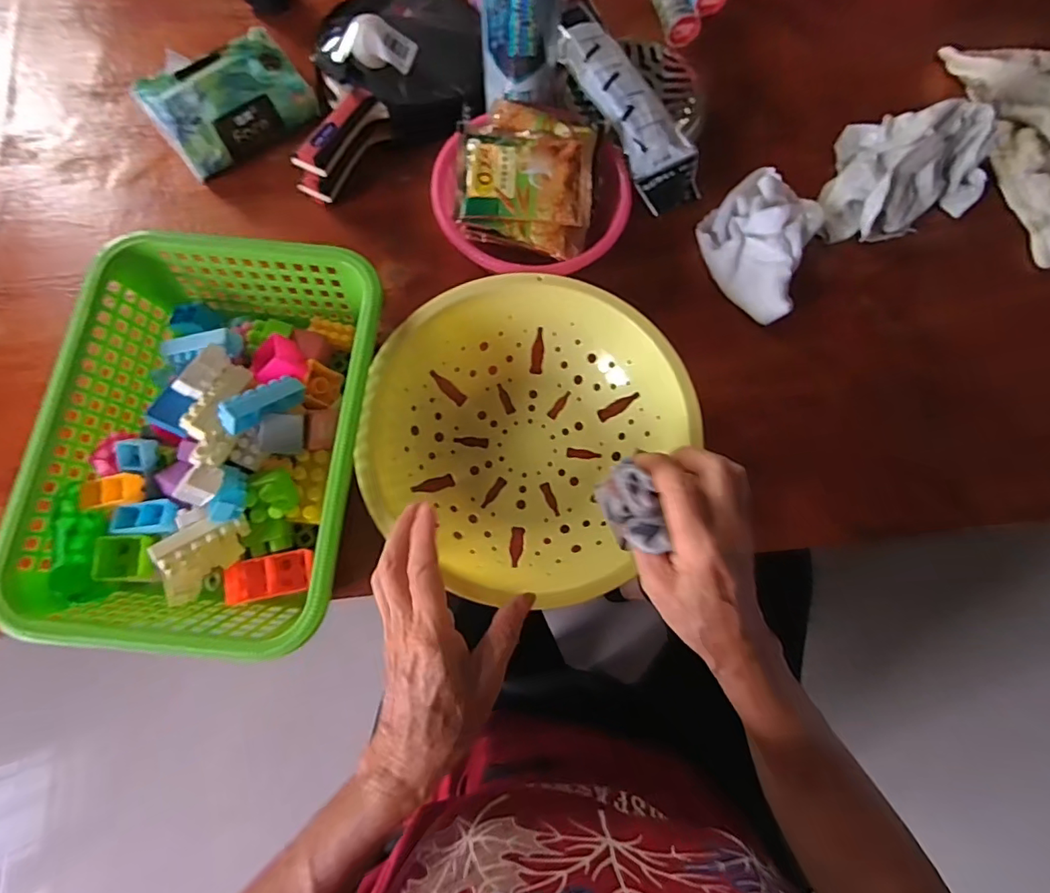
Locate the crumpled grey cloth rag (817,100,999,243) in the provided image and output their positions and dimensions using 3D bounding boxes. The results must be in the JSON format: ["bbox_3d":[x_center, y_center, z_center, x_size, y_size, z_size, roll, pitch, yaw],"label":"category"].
[{"bbox_3d":[0.351,-0.267,0.504,0.151,0.061,0.124,-12,75,-4],"label":"crumpled grey cloth rag"}]

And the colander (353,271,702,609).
[{"bbox_3d":[0.000,-0.013,0.431,0.232,0.067,0.235,40,78,9],"label":"colander"}]

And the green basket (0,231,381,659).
[{"bbox_3d":[-0.230,-0.007,0.411,0.215,0.082,0.289,5,75,1],"label":"green basket"}]

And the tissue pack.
[{"bbox_3d":[-0.276,-0.324,0.504,0.133,0.063,0.081,-33,78,-9],"label":"tissue pack"}]

